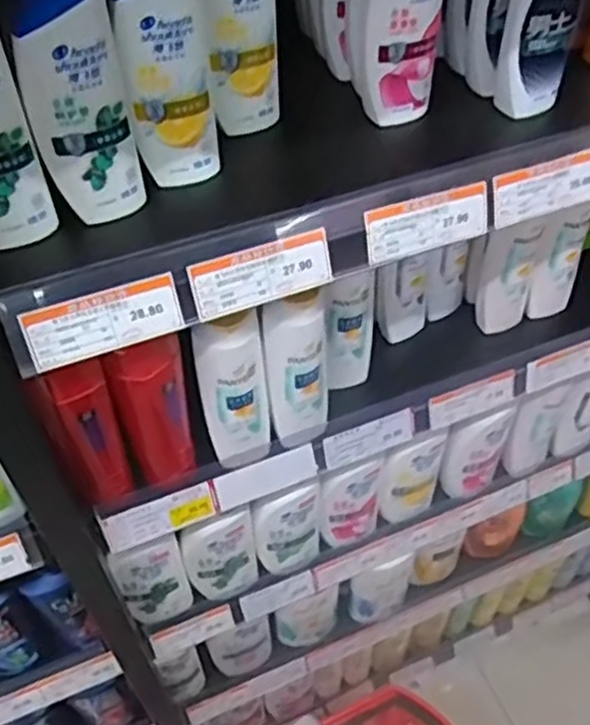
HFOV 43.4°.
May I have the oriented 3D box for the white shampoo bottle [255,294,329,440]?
[{"bbox_3d":[0.001,0.004,0.620,0.057,0.173,0.037,0,50,1],"label":"white shampoo bottle"}]

